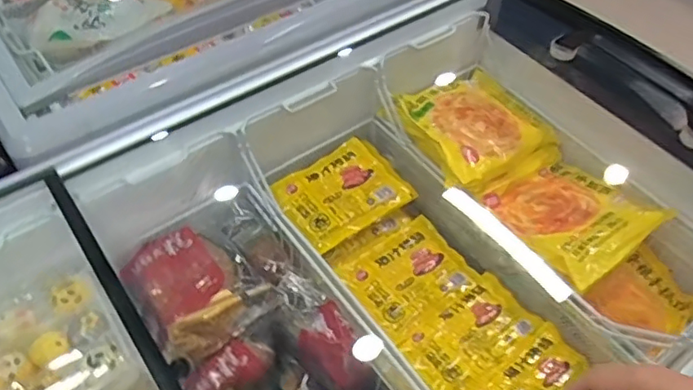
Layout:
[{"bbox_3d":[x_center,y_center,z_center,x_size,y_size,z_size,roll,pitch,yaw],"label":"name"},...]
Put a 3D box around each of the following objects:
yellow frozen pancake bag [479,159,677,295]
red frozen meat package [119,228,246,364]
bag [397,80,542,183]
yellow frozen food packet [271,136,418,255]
[{"bbox_3d":[0.376,0.033,1.028,0.224,0.061,0.262,-27,40,-22],"label":"yellow frozen pancake bag"},{"bbox_3d":[-0.239,0.141,0.904,0.146,0.073,0.186,-31,58,-24],"label":"red frozen meat package"},{"bbox_3d":[0.228,-0.132,1.083,0.228,0.056,0.218,-28,57,-22],"label":"bag"},{"bbox_3d":[-0.001,-0.010,1.021,0.228,0.037,0.159,-29,57,-22],"label":"yellow frozen food packet"}]

